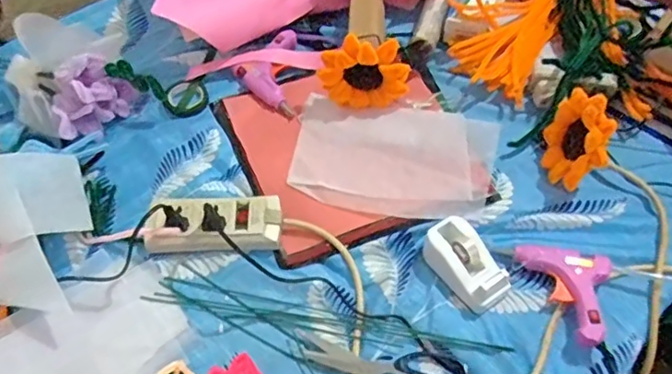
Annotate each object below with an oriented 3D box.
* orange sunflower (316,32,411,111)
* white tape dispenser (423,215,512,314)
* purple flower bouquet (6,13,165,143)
[{"bbox_3d":[0.037,-0.148,0.766,0.116,0.102,0.034,4,57,3],"label":"orange sunflower"},{"bbox_3d":[0.145,0.084,0.638,0.052,0.042,0.100,-30,62,-18],"label":"white tape dispenser"},{"bbox_3d":[-0.334,-0.144,0.748,0.185,0.128,0.125,-18,59,-11],"label":"purple flower bouquet"}]

